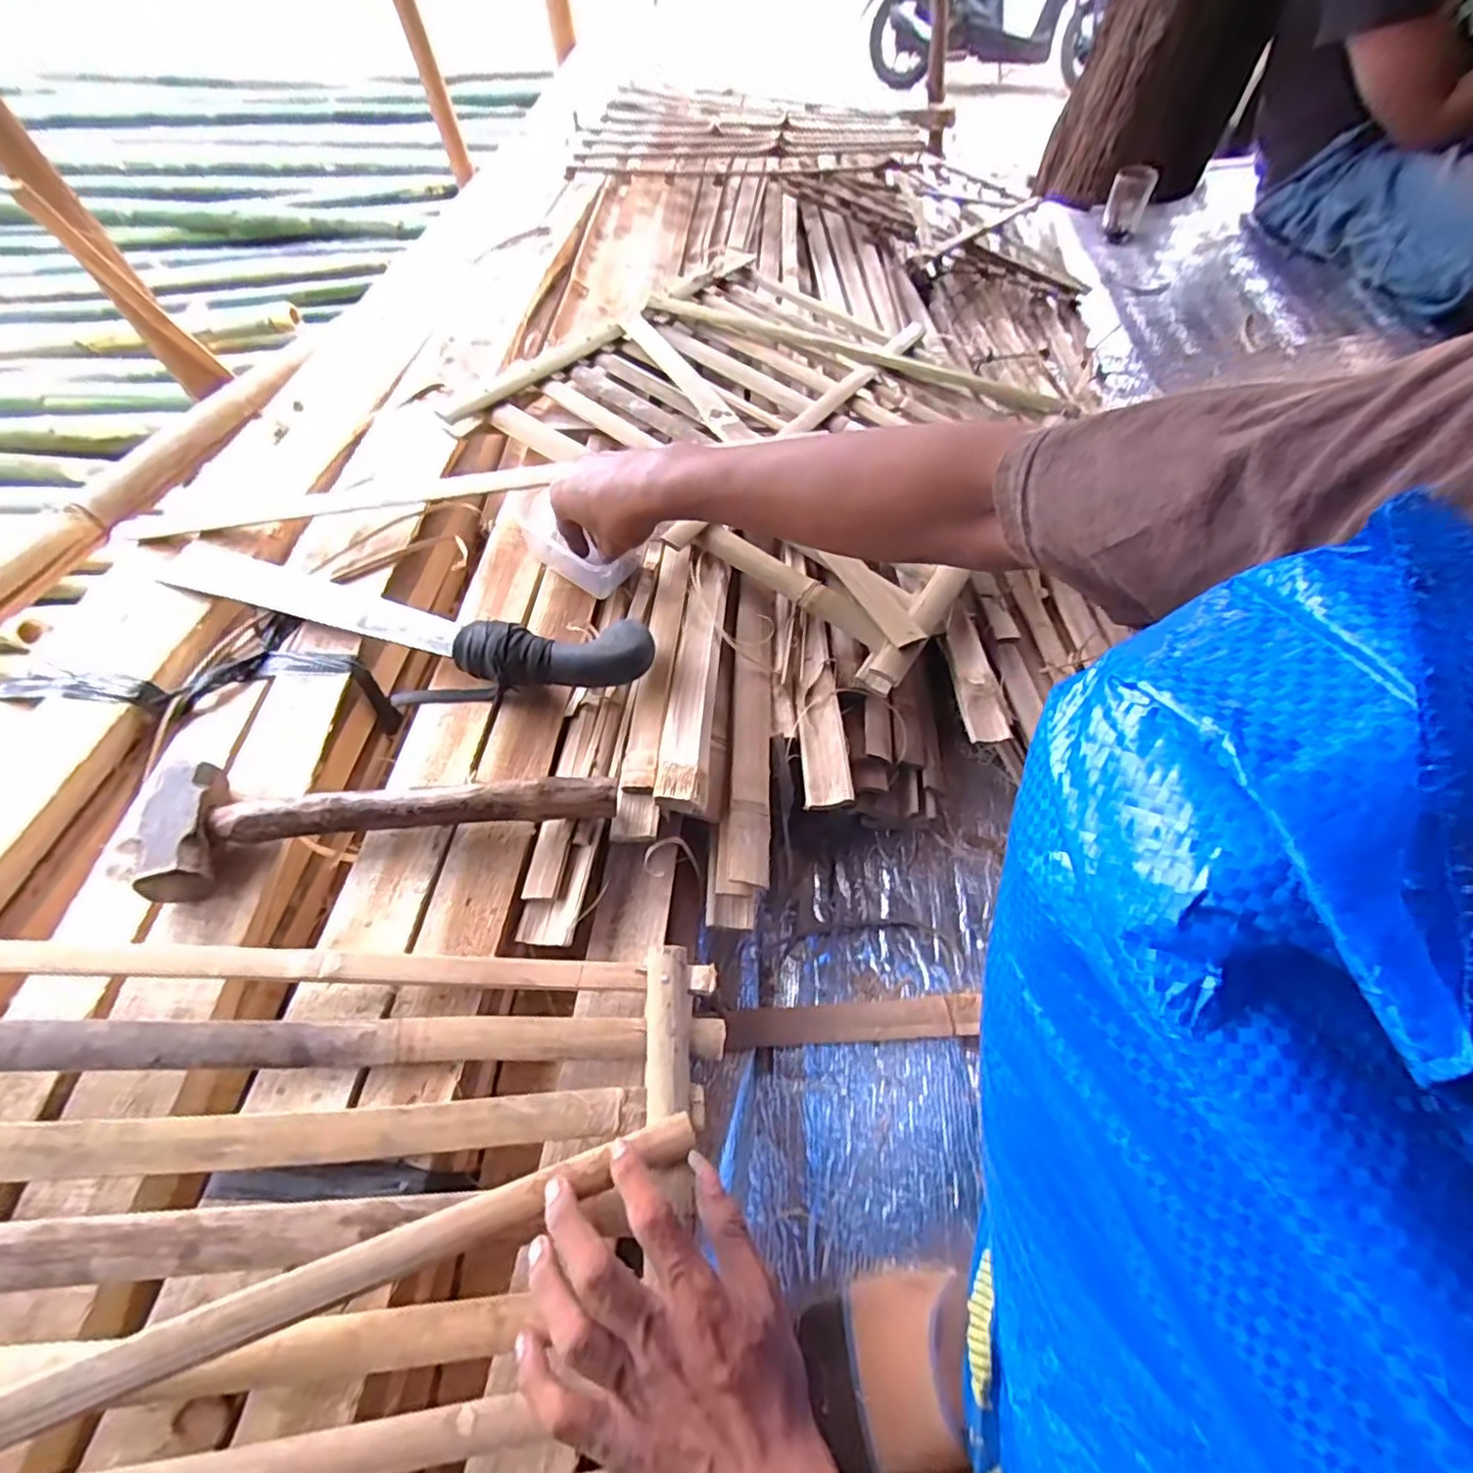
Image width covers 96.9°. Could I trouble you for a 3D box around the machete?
[{"bbox_3d":[-0.276,-0.092,0.508,0.422,0.046,0.066,10,55,10],"label":"machete"}]

